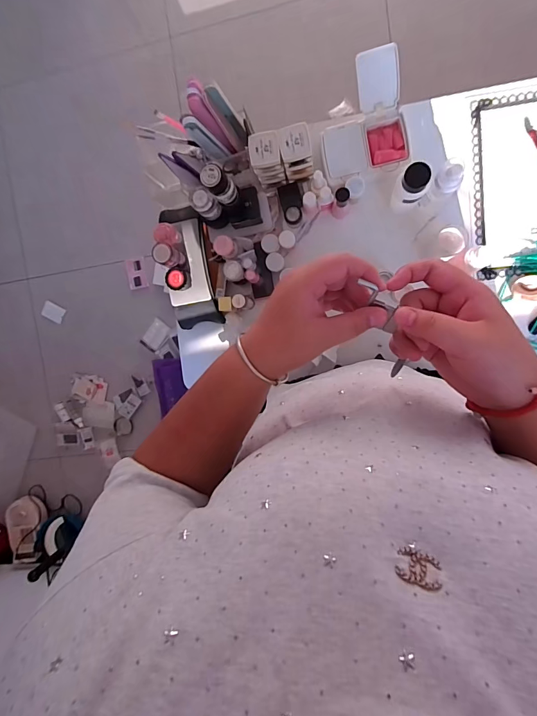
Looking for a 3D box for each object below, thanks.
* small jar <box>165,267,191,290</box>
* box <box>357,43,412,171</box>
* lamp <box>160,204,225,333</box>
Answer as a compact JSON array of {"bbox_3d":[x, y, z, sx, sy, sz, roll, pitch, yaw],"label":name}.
[{"bbox_3d":[-0.153,-0.132,0.621,0.034,0.032,0.037,1,95,9],"label":"small jar"},{"bbox_3d":[0.183,-0.391,0.584,0.065,0.043,0.170,-10,93,10],"label":"box"},{"bbox_3d":[-0.140,-0.166,0.651,0.087,0.057,0.217,-9,94,10],"label":"lamp"}]

